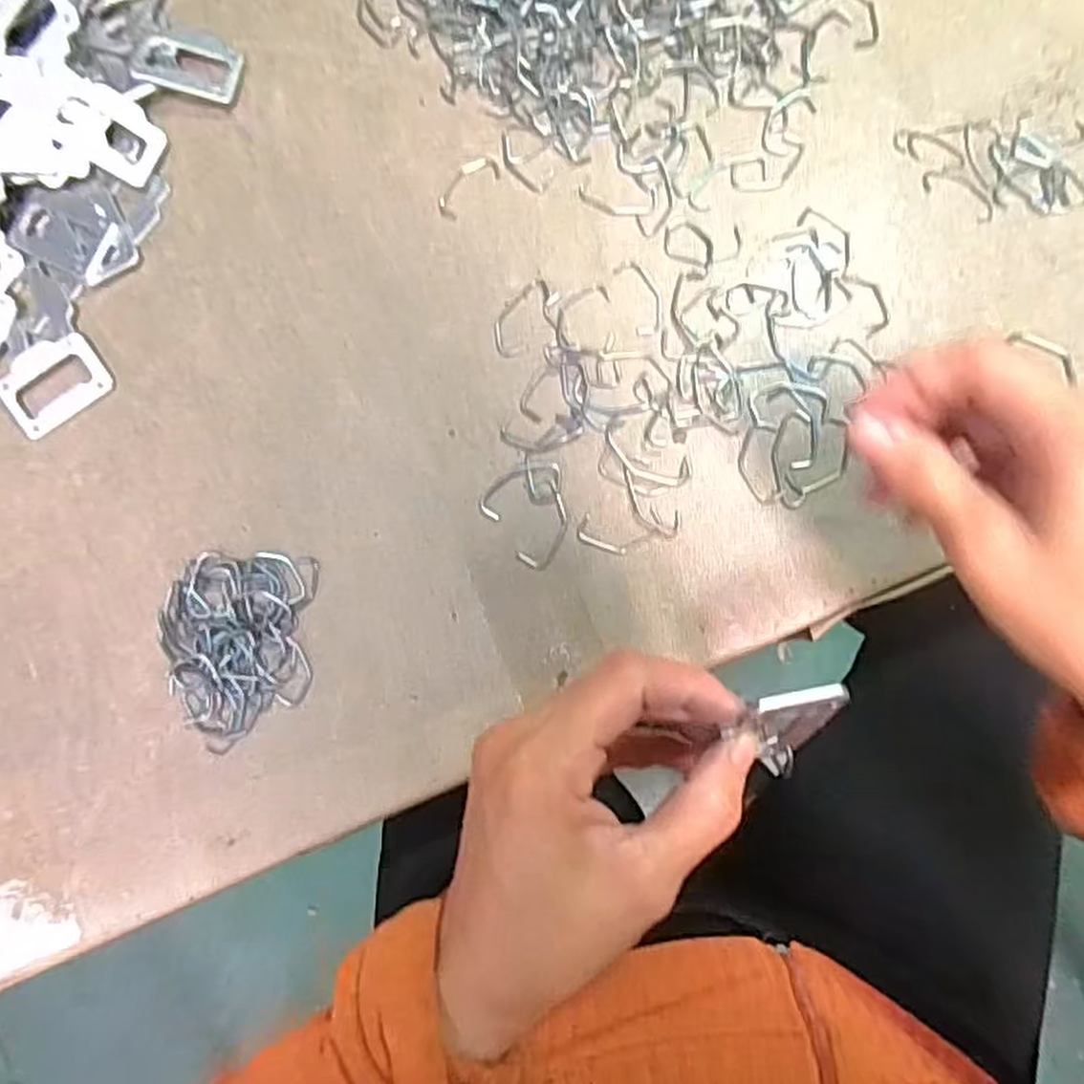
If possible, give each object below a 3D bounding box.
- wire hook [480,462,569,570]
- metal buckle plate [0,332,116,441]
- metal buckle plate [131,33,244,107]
[{"bbox_3d":[-0.008,-0.012,0.362,0.039,0.004,0.050,-8,83,2],"label":"wire hook"},{"bbox_3d":[-0.243,-0.080,0.377,0.051,0.004,0.040,-33,88,-2],"label":"metal buckle plate"},{"bbox_3d":[-0.180,-0.242,0.385,0.052,0.004,0.029,11,81,-6],"label":"metal buckle plate"}]

